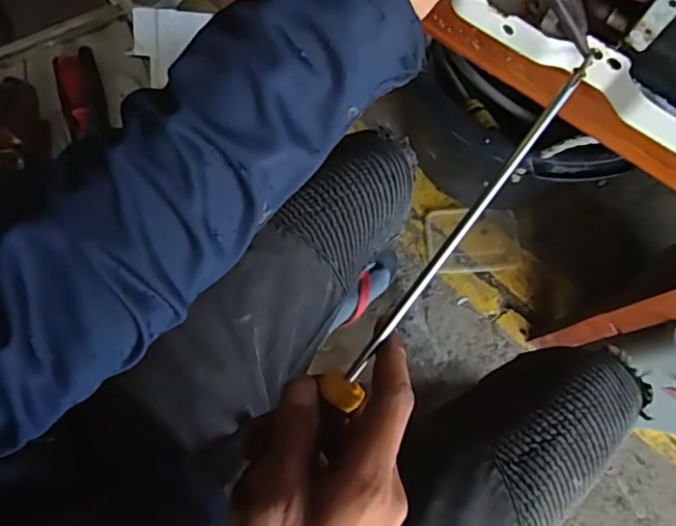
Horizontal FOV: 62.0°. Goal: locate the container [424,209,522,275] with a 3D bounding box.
[{"bbox_3d":[0.254,-0.043,1.065,0.169,0.023,0.123,-5,77,0],"label":"container"}]

